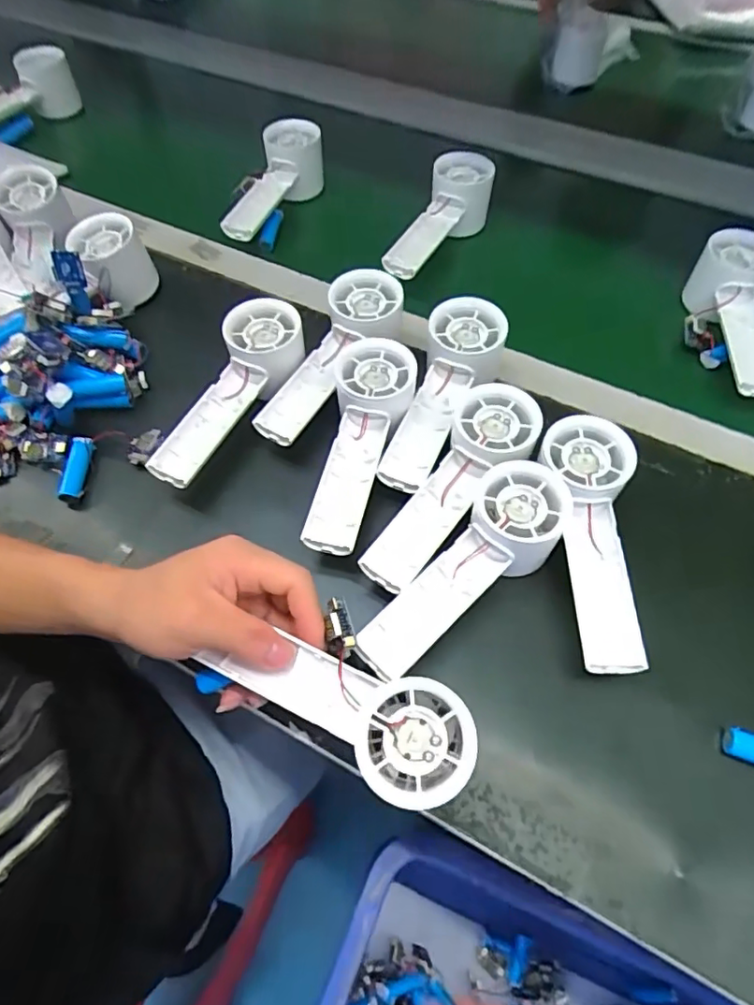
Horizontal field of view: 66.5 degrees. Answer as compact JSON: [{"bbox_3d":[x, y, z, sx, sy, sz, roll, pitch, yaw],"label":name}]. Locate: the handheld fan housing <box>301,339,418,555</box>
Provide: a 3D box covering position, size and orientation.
[{"bbox_3d":[-0.013,-0.041,0.400,0.055,0.031,0.159,13,73,6],"label":"handheld fan housing"}]

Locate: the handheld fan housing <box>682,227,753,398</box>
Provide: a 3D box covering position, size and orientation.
[{"bbox_3d":[0.294,-0.154,0.466,0.059,0.053,0.153,9,61,7],"label":"handheld fan housing"}]

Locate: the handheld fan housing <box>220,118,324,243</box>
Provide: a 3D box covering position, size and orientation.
[{"bbox_3d":[-0.109,-0.319,0.574,0.050,0.061,0.152,29,65,16],"label":"handheld fan housing"}]

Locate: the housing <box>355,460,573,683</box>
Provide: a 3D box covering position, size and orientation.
[{"bbox_3d":[0.055,0.043,0.361,0.160,0.052,0.059,-44,68,-6],"label":"housing"}]

